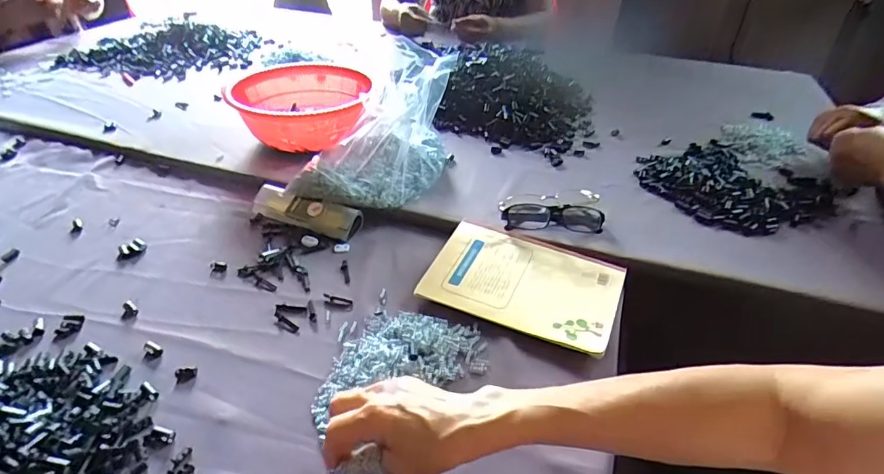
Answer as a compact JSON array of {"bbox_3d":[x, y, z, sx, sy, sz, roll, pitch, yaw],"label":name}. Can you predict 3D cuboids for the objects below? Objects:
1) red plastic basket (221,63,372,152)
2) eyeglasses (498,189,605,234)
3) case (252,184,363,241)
[{"bbox_3d":[-0.222,-0.214,0.812,0.213,0.098,0.239,0,37,0],"label":"red plastic basket"},{"bbox_3d":[0.142,-0.037,0.643,0.128,0.024,0.072,1,37,2],"label":"eyeglasses"},{"bbox_3d":[-0.183,-0.036,0.657,0.156,0.033,0.041,16,40,20],"label":"case"}]

